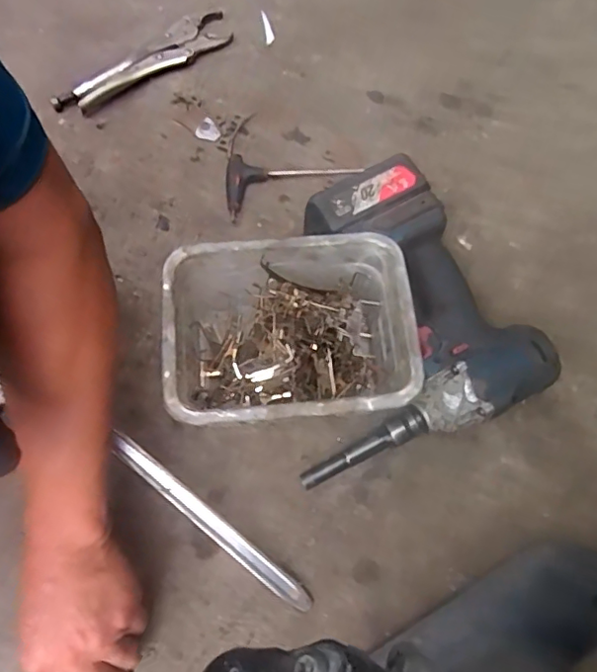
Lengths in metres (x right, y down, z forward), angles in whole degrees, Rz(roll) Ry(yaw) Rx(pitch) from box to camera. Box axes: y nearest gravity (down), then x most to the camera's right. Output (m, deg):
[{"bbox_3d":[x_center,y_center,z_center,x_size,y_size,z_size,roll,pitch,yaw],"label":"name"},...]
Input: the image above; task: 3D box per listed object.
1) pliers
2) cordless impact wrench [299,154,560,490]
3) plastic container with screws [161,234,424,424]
[{"bbox_3d":[-0.176,-0.319,0.661,0.226,0.016,0.052,-40,74,-15],"label":"pliers"},{"bbox_3d":[0.070,-0.016,0.510,0.230,0.086,0.244,-24,71,-10],"label":"cordless impact wrench"},{"bbox_3d":[-0.007,0.008,0.483,0.190,0.110,0.141,-4,69,-3],"label":"plastic container with screws"}]

